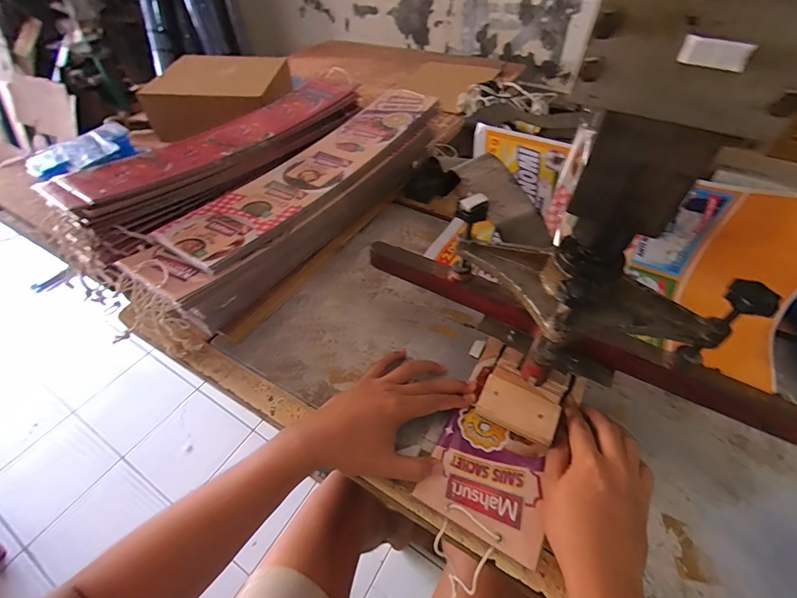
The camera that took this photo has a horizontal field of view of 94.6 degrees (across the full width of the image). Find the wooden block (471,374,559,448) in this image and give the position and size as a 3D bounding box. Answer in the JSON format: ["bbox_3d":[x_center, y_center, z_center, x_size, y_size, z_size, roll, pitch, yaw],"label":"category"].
[{"bbox_3d":[0.126,0.116,0.389,0.078,0.007,0.049,24,51,19],"label":"wooden block"}]

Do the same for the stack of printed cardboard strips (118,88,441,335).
[{"bbox_3d":[-0.137,-0.180,0.619,0.150,0.113,0.601,28,53,22],"label":"stack of printed cardboard strips"}]

